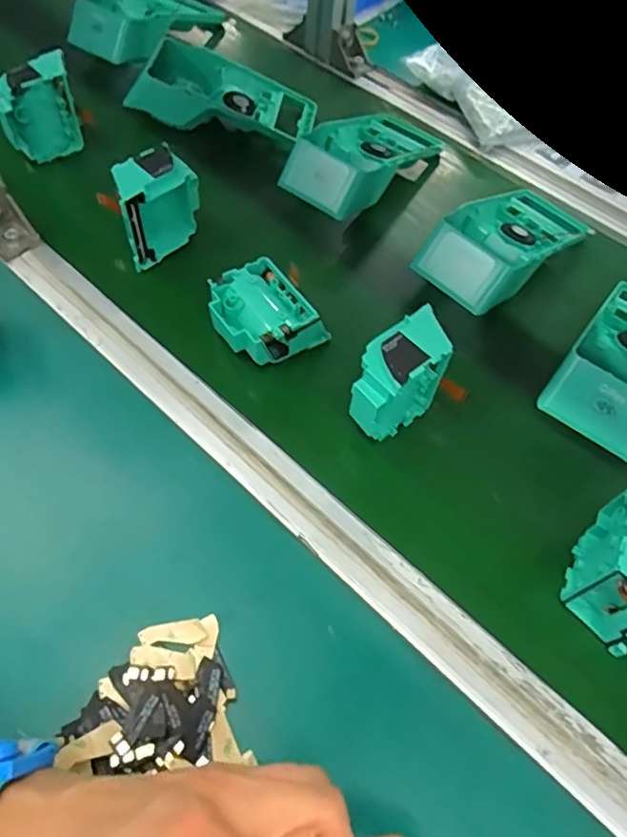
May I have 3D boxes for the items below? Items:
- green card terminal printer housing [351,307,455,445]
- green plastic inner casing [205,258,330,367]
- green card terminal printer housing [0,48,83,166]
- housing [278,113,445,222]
[{"bbox_3d":[0.057,-0.024,0.416,0.079,0.083,0.042,-34,66,-23],"label":"green card terminal printer housing"},{"bbox_3d":[-0.039,-0.076,0.461,0.071,0.052,0.081,-38,68,-25],"label":"green plastic inner casing"},{"bbox_3d":[-0.261,-0.285,0.557,0.070,0.090,0.050,-17,60,-15],"label":"green card terminal printer housing"},{"bbox_3d":[0.055,-0.260,0.579,0.094,0.059,0.193,33,61,16],"label":"housing"}]

